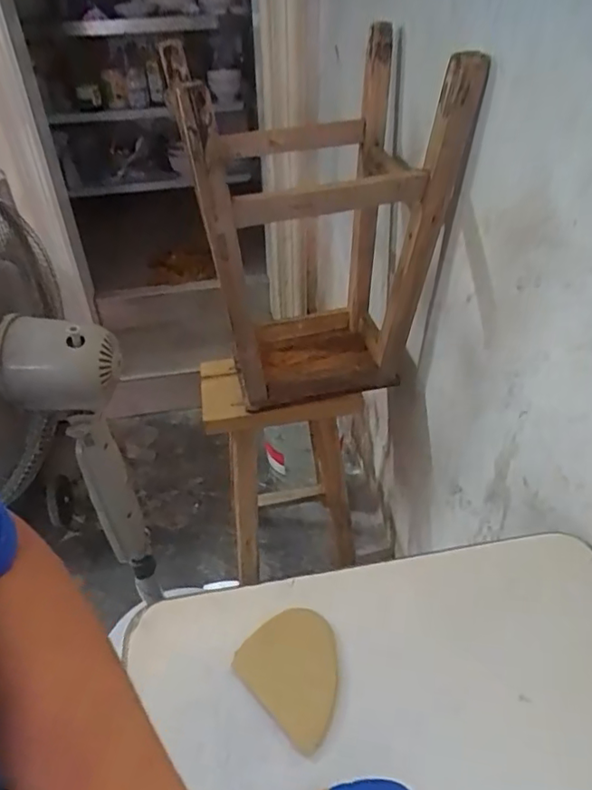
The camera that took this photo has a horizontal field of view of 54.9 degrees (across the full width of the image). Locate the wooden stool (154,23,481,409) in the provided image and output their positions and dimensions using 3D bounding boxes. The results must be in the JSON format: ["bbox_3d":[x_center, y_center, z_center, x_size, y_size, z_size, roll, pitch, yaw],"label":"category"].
[{"bbox_3d":[0.039,-0.280,1.040,0.435,0.574,0.412,-9,40,-9],"label":"wooden stool"}]

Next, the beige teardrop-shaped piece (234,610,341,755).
[{"bbox_3d":[0.004,0.261,0.545,0.093,0.007,0.114,-30,47,-30],"label":"beige teardrop-shaped piece"}]

